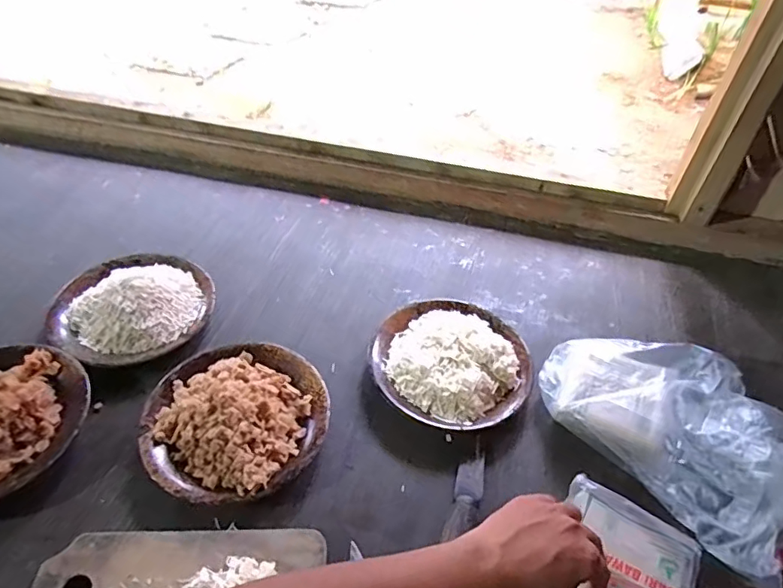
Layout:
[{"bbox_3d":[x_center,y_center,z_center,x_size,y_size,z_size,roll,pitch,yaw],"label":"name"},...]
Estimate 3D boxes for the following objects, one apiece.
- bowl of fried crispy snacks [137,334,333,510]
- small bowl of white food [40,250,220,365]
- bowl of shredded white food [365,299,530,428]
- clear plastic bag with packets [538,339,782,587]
[{"bbox_3d":[-0.160,0.121,0.543,0.178,0.051,0.186,2,45,-2],"label":"bowl of fried crispy snacks"},{"bbox_3d":[-0.316,0.009,0.635,0.177,0.055,0.171,2,45,-2],"label":"small bowl of white food"},{"bbox_3d":[0.071,0.074,0.615,0.180,0.041,0.174,2,45,-2],"label":"bowl of shredded white food"},{"bbox_3d":[0.304,0.131,0.543,0.177,0.089,0.270,-25,52,-26],"label":"clear plastic bag with packets"}]

